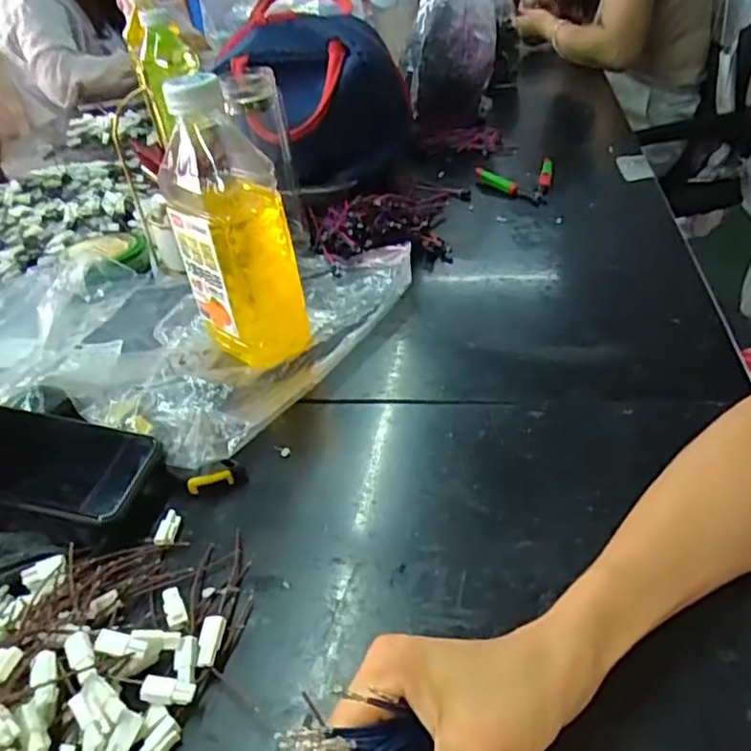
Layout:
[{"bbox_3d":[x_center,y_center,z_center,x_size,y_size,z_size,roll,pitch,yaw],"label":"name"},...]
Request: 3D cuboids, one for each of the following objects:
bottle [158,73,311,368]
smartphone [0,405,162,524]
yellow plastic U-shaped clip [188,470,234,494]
[{"bbox_3d":[-0.112,-0.116,0.509,0.079,0.212,0.077,-32,43,-27],"label":"bottle"},{"bbox_3d":[-0.226,0.054,0.430,0.147,0.010,0.078,10,43,7],"label":"smartphone"},{"bbox_3d":[-0.112,0.073,0.438,0.030,0.015,0.004,-13,37,-10],"label":"yellow plastic U-shaped clip"}]

